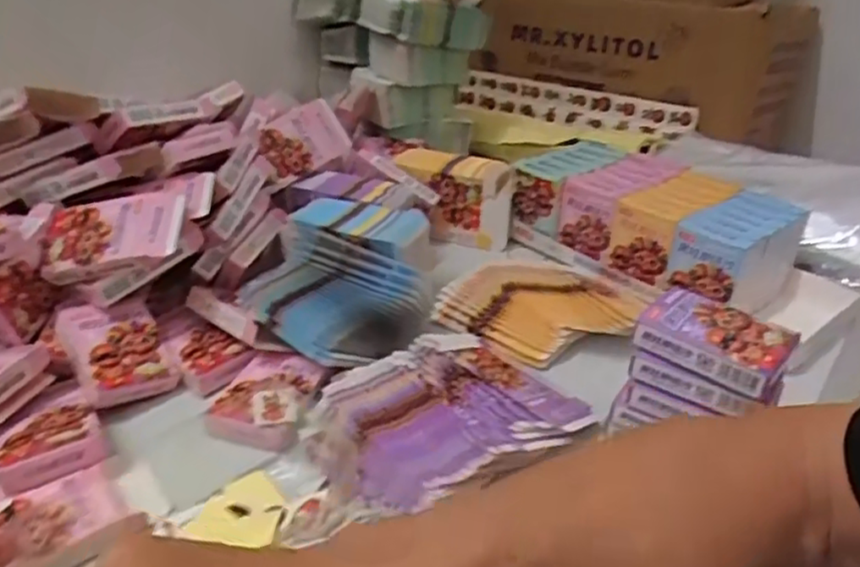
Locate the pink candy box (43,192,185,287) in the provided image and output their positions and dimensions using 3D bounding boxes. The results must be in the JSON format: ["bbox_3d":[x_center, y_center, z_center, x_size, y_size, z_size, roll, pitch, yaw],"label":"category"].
[{"bbox_3d":[-0.264,-0.042,0.561,0.120,0.013,0.068,-8,62,11],"label":"pink candy box"}]

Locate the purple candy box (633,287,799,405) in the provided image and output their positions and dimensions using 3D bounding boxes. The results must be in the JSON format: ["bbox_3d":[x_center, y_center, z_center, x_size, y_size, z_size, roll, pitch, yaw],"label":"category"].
[{"bbox_3d":[0.193,0.036,0.457,0.089,0.025,0.060,23,39,33],"label":"purple candy box"}]

